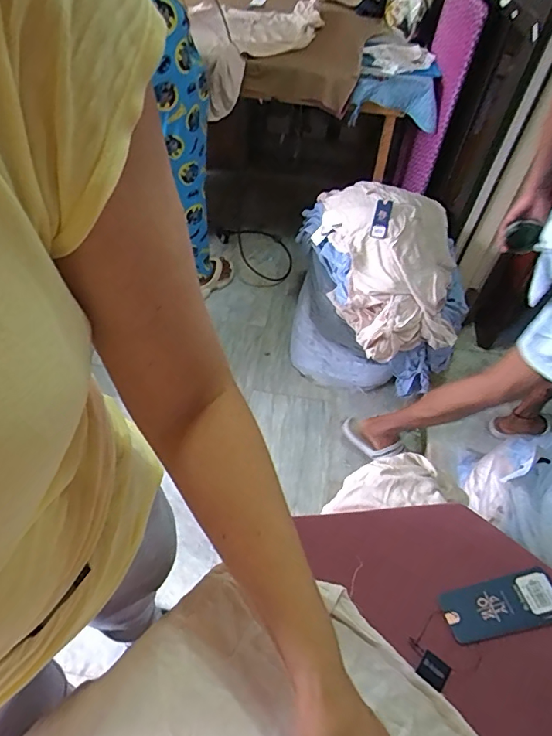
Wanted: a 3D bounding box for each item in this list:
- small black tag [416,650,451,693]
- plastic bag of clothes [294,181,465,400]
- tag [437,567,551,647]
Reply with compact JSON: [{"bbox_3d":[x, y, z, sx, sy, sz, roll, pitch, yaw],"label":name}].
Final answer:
[{"bbox_3d":[0.144,0.277,0.423,0.025,0.008,0.024,31,54,25],"label":"small black tag"},{"bbox_3d":[0.296,-0.213,1.506,0.587,0.556,0.435,19,54,11],"label":"plastic bag of clothes"},{"bbox_3d":[0.228,0.240,0.465,0.122,0.004,0.052,-10,55,-8],"label":"tag"}]

